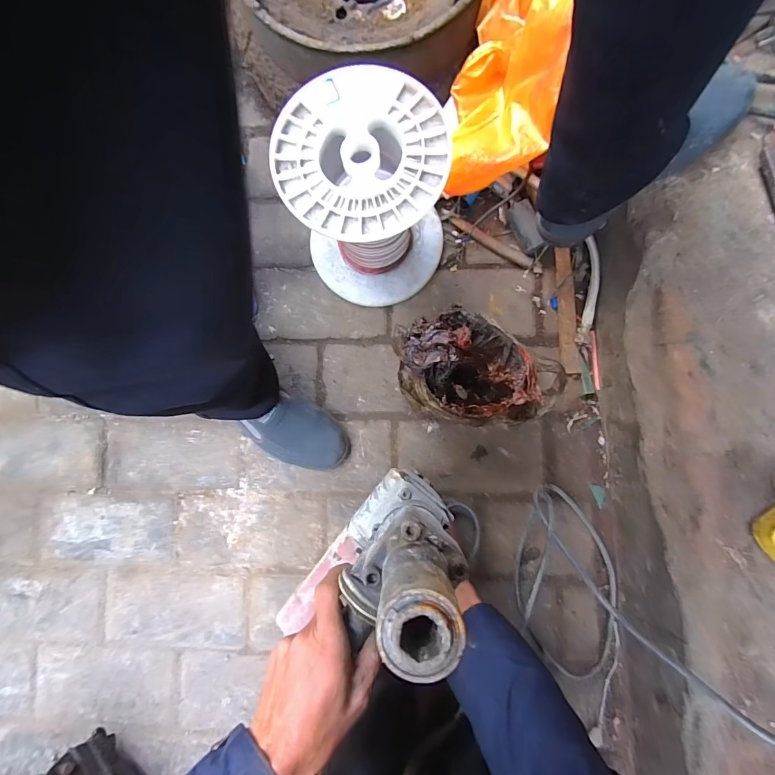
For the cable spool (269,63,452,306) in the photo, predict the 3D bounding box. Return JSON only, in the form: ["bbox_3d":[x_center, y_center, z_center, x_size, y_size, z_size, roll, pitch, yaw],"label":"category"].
[{"bbox_3d":[-0.023,-0.250,0.546,0.196,0.225,0.199,0,86,4],"label":"cable spool"}]

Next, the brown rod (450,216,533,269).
[{"bbox_3d":[0.168,-0.236,0.635,0.148,0.015,0.020,30,89,6],"label":"brown rod"}]

